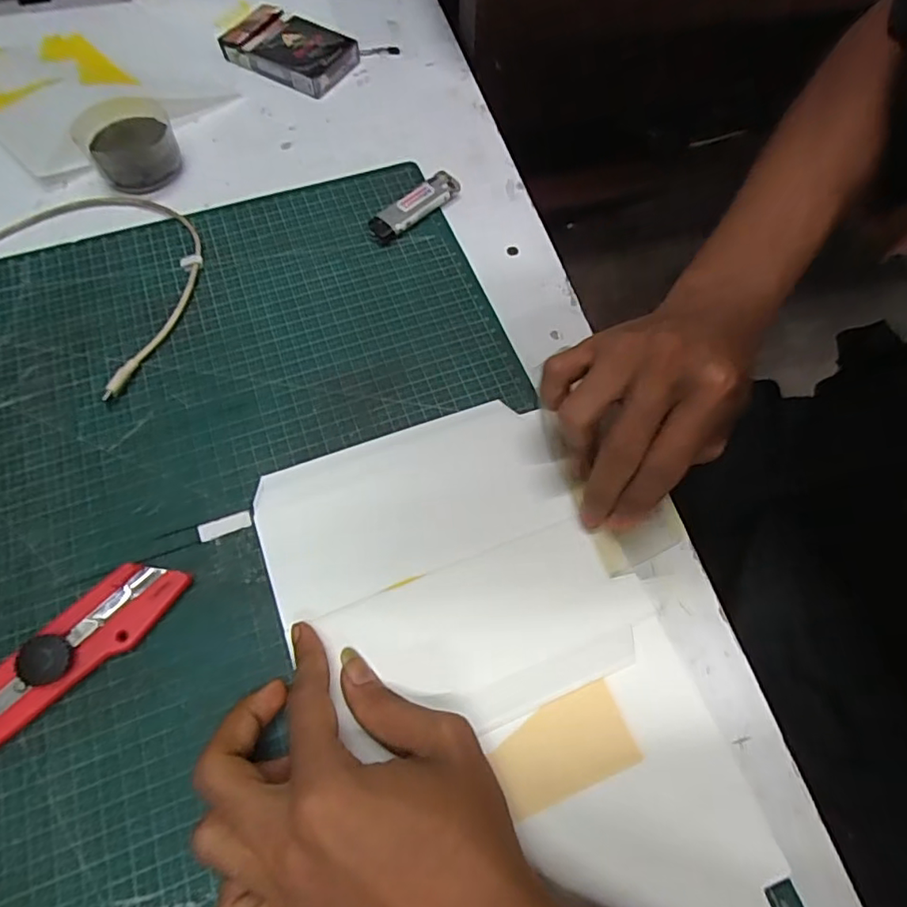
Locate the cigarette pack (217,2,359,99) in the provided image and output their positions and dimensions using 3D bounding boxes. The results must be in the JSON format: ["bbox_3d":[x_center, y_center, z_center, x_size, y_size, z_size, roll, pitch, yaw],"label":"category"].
[{"bbox_3d":[-0.136,-0.340,0.468,0.108,0.018,0.067,28,67,12],"label":"cigarette pack"}]

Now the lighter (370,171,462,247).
[{"bbox_3d":[-0.028,-0.175,0.398,0.021,0.012,0.080,40,70,16],"label":"lighter"}]

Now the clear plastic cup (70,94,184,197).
[{"bbox_3d":[-0.233,-0.223,0.407,0.059,0.031,0.074,-23,67,-11],"label":"clear plastic cup"}]

